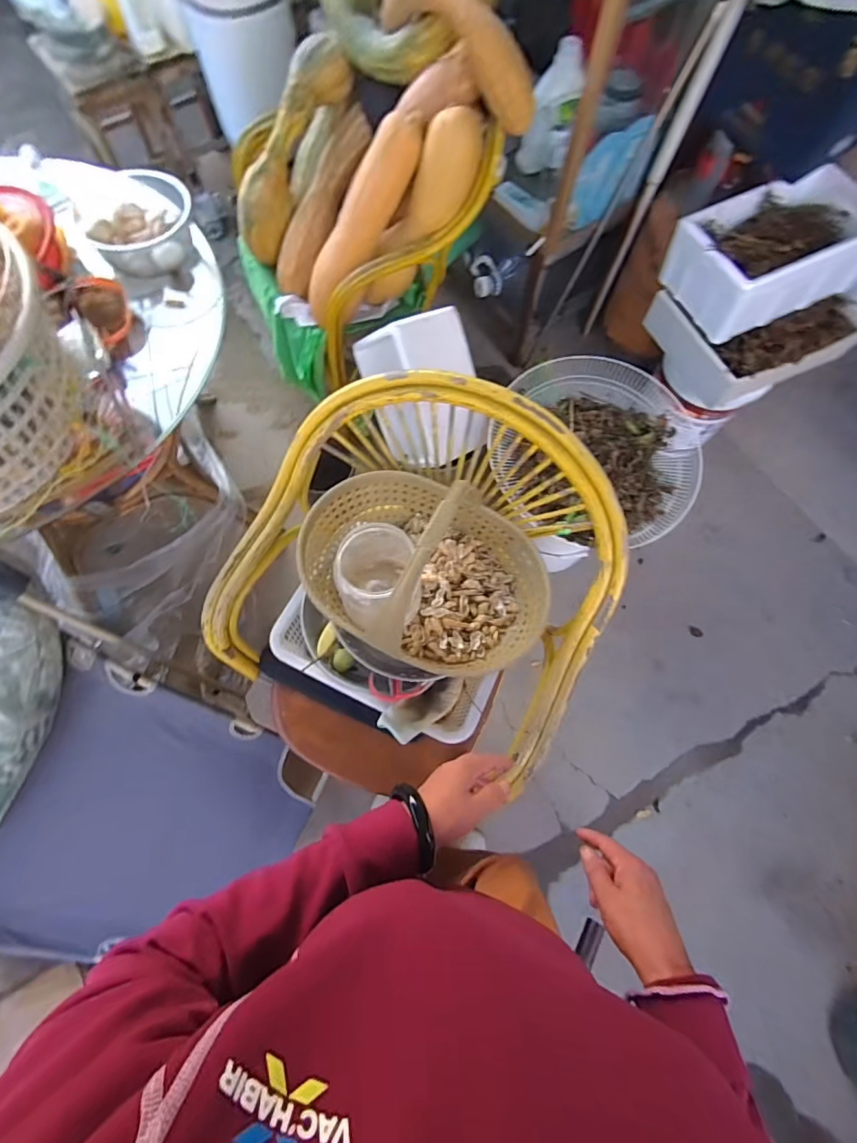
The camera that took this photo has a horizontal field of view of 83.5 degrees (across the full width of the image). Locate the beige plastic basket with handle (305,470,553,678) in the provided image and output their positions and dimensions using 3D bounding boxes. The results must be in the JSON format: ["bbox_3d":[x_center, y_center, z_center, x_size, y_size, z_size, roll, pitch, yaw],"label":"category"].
[{"bbox_3d":[-0.005,-0.018,0.760,0.401,0.242,0.302,32,74,8],"label":"beige plastic basket with handle"}]

